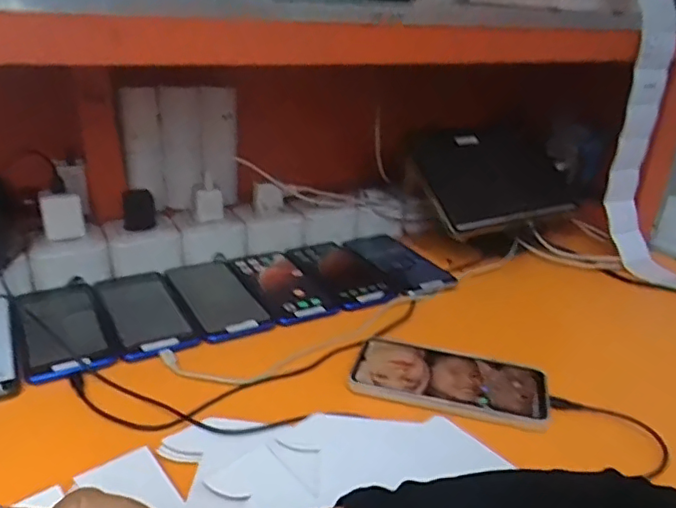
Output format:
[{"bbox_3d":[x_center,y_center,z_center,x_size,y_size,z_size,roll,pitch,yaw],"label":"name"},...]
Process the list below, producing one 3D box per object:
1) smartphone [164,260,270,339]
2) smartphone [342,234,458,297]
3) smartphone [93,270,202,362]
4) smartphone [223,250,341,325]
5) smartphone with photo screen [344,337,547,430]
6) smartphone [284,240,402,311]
[{"bbox_3d":[-0.138,0.044,0.635,0.074,0.006,0.168,-10,27,-25],"label":"smartphone"},{"bbox_3d":[0.078,0.007,0.750,0.078,0.014,0.178,-9,27,-24],"label":"smartphone"},{"bbox_3d":[-0.203,0.057,0.598,0.074,0.010,0.168,-11,28,-28],"label":"smartphone"},{"bbox_3d":[-0.070,0.034,0.671,0.080,0.008,0.168,-10,27,-26],"label":"smartphone"},{"bbox_3d":[0.098,0.109,0.507,0.166,0.007,0.082,9,25,14],"label":"smartphone with photo screen"},{"bbox_3d":[0.003,0.018,0.706,0.086,0.005,0.182,-11,28,-26],"label":"smartphone"}]

